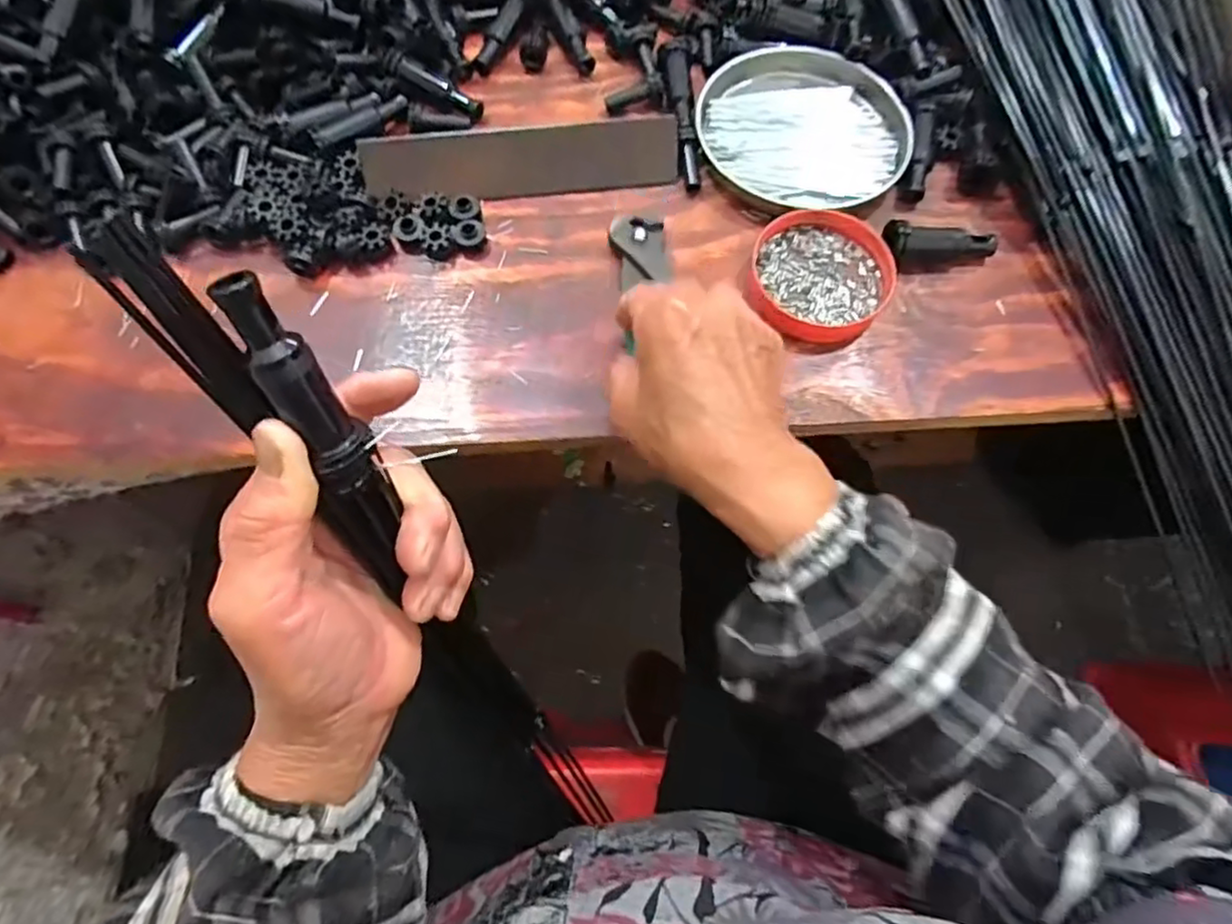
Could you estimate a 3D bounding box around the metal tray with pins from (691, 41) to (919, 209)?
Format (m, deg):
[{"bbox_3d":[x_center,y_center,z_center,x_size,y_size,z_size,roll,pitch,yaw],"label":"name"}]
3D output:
[{"bbox_3d":[0.120,-0.214,0.421,0.132,0.020,0.120,23,67,7],"label":"metal tray with pins"}]

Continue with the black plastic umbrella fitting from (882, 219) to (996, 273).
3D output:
[{"bbox_3d":[0.192,-0.130,0.391,0.070,0.022,0.019,-8,67,-6],"label":"black plastic umbrella fitting"}]

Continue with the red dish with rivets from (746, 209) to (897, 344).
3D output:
[{"bbox_3d":[0.120,-0.110,0.384,0.079,0.014,0.082,1,66,-3],"label":"red dish with rivets"}]

